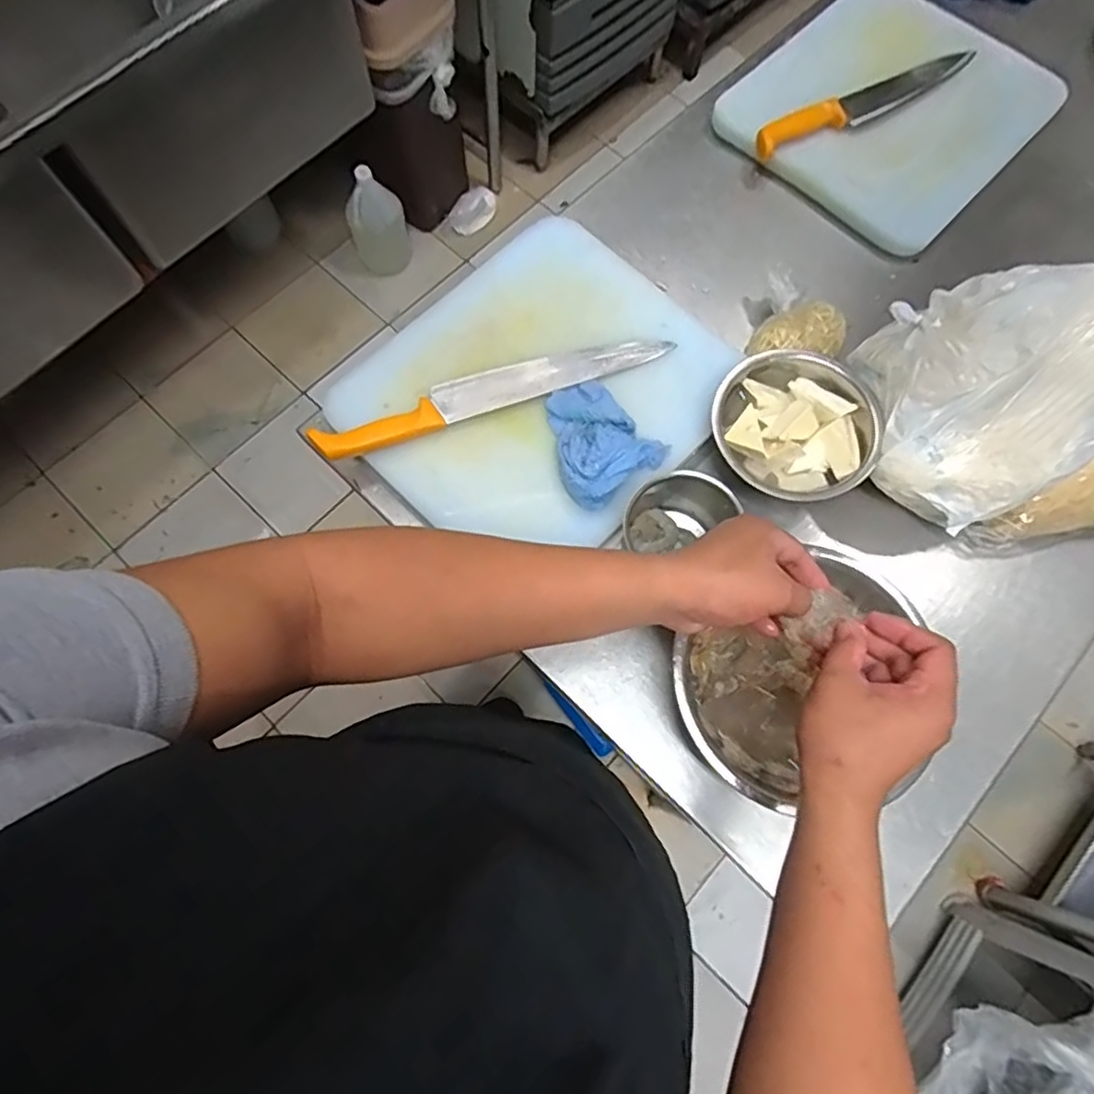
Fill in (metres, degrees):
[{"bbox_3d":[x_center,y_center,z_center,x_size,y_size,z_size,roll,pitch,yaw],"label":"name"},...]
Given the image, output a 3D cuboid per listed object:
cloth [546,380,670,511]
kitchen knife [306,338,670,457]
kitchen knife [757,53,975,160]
[{"bbox_3d":[0.047,-0.119,0.703,0.114,0.025,0.132,-35,76,-12],"label":"cloth"},{"bbox_3d":[-0.057,-0.178,0.728,0.409,0.023,0.048,-20,73,-8],"label":"kitchen knife"},{"bbox_3d":[0.421,-0.589,0.853,0.337,0.017,0.049,-27,74,-9],"label":"kitchen knife"}]

